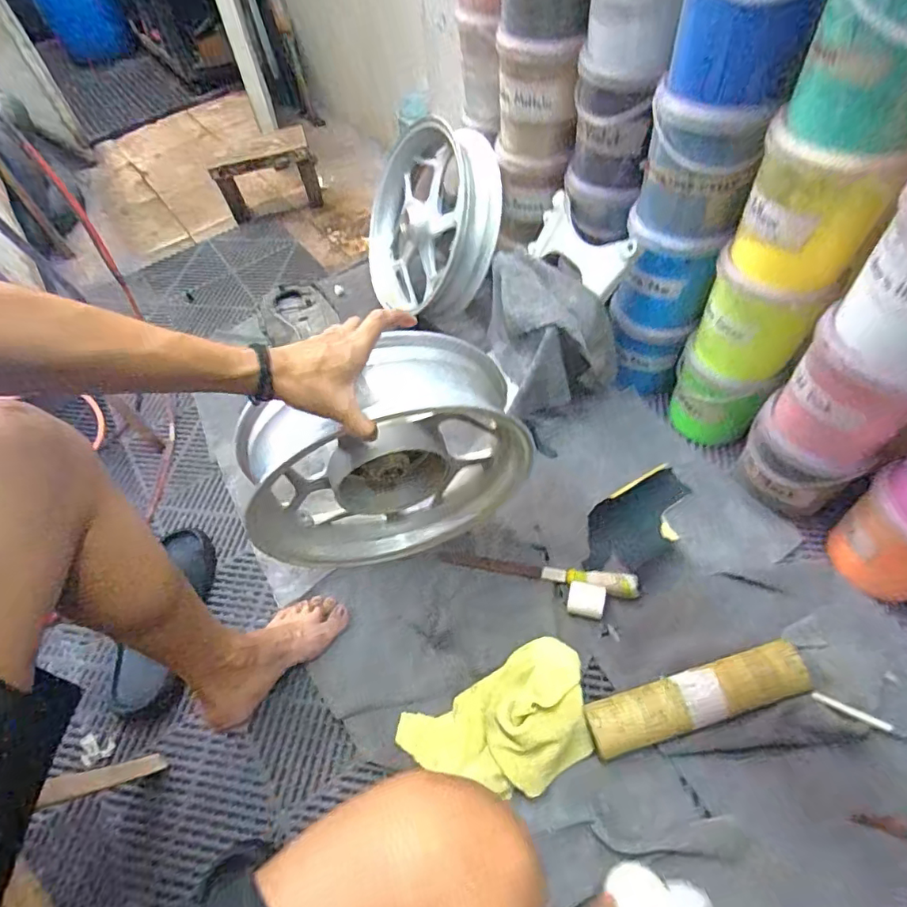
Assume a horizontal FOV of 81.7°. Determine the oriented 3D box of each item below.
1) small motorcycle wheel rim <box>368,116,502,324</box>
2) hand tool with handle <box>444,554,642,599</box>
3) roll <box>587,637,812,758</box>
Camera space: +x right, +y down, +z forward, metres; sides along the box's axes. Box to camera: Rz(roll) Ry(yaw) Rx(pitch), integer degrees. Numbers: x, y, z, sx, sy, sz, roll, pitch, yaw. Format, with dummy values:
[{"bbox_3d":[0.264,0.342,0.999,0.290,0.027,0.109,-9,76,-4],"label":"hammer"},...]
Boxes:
[{"bbox_3d":[-0.058,-0.479,1.090,0.111,0.351,0.364,-12,46,-38],"label":"small motorcycle wheel rim"},{"bbox_3d":[0.130,0.183,0.821,0.303,0.024,0.029,9,57,11],"label":"hand tool with handle"},{"bbox_3d":[0.315,0.318,0.682,0.292,0.064,0.065,-15,56,-5],"label":"roll"}]

